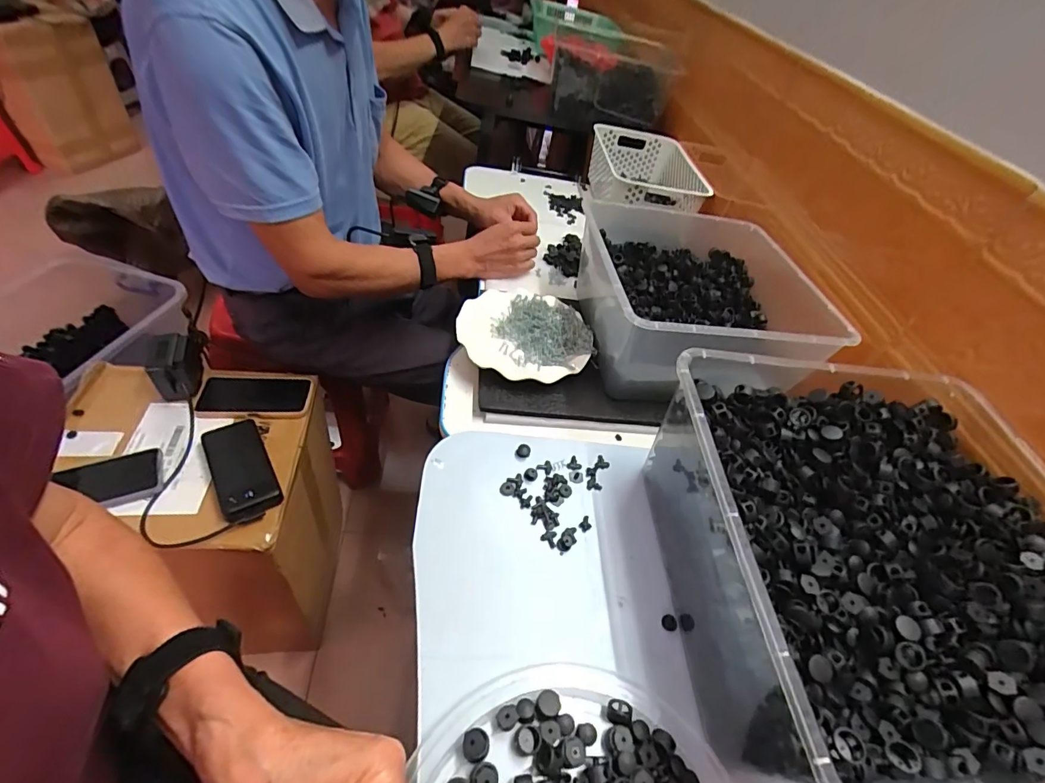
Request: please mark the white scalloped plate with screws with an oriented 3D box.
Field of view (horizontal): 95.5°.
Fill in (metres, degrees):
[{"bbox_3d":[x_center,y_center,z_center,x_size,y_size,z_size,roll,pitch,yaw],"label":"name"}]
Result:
[{"bbox_3d":[0.005,-0.079,0.656,0.180,0.030,0.156,12,46,-2],"label":"white scalloped plate with screws"}]

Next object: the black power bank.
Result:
[{"bbox_3d":[-0.396,0.107,0.667,0.073,0.023,0.151,-22,56,-30],"label":"black power bank"}]

